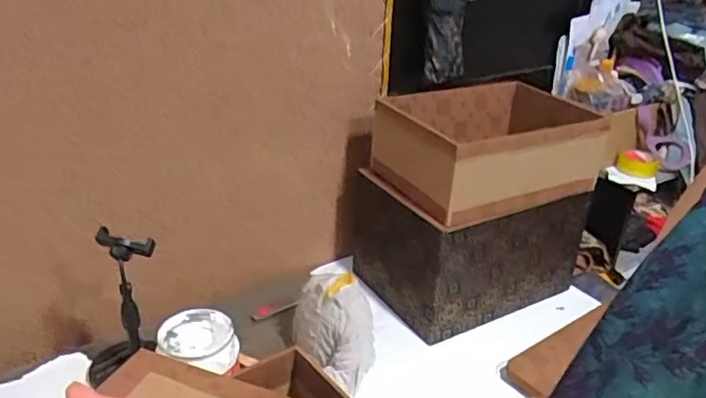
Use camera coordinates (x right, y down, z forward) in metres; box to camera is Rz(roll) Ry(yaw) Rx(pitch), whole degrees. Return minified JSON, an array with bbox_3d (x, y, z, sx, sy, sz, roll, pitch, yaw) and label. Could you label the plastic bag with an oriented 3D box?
[{"bbox_3d":[-0.030,0.210,0.965,0.104,0.142,0.170,-18,33,-36],"label":"plastic bag"}]

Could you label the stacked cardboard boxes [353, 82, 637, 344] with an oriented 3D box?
[{"bbox_3d":[0.251,-0.007,1.212,0.412,0.373,0.314,-12,30,-28],"label":"stacked cardboard boxes"}]

